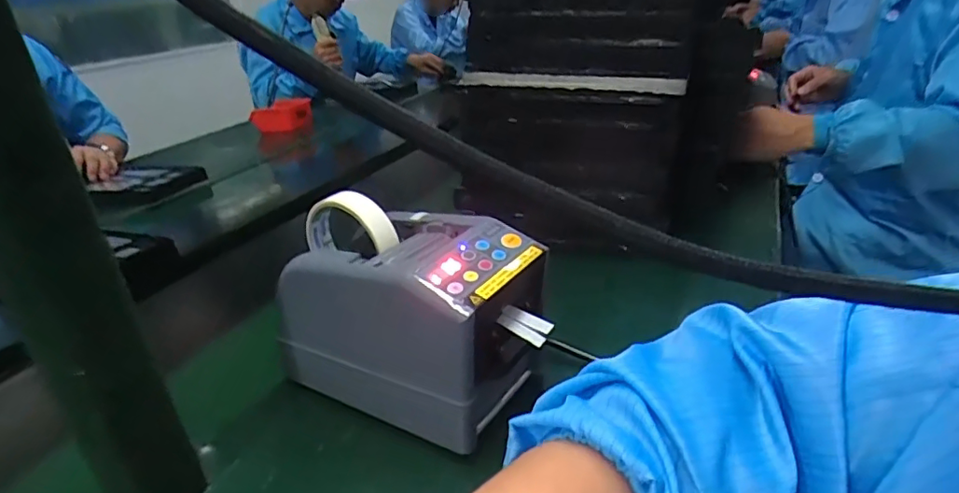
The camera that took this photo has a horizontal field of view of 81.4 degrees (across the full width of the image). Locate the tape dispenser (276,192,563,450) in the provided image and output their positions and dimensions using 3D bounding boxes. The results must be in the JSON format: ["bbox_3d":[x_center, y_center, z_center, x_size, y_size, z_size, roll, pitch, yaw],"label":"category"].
[{"bbox_3d":[-0.048,0.052,0.418,0.209,0.132,0.106,10,30,30],"label":"tape dispenser"}]

